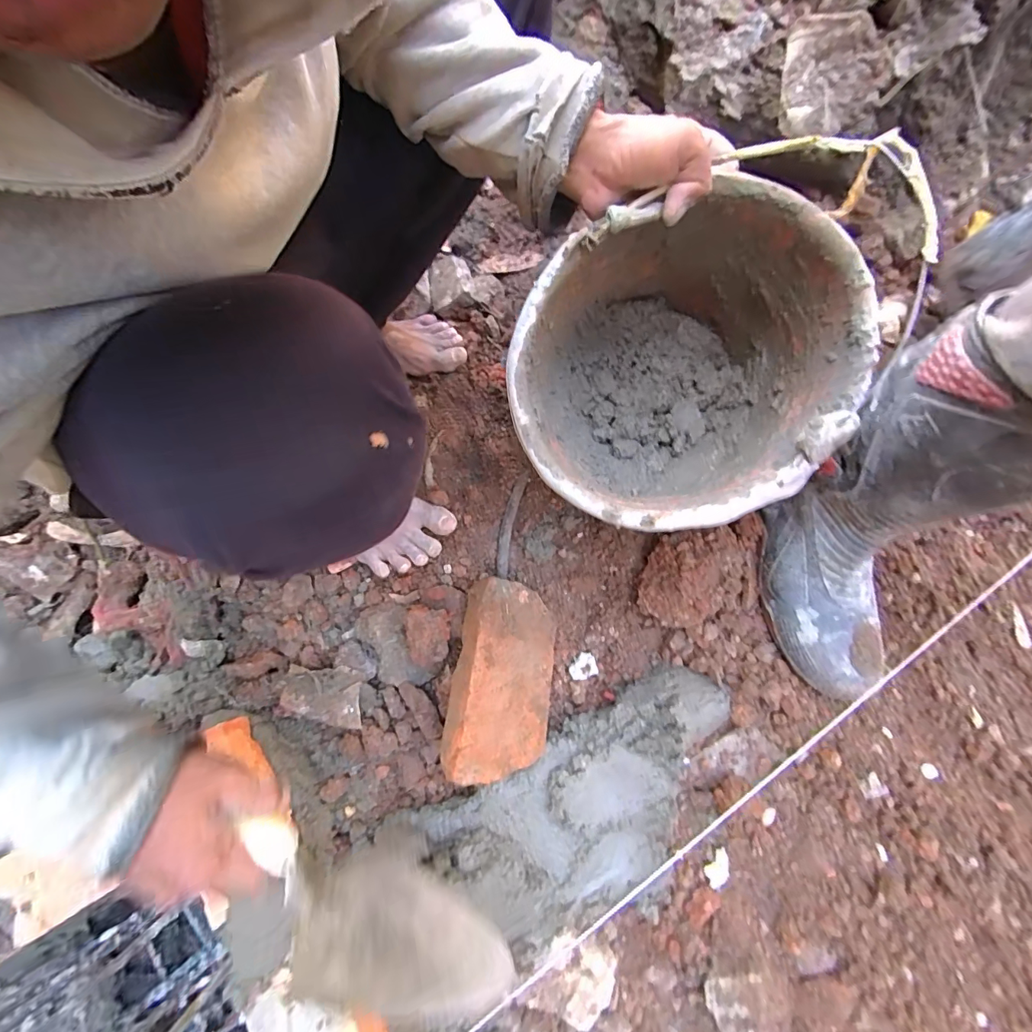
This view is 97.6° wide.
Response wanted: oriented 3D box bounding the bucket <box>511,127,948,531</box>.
[{"bbox_3d":[0.146,-0.131,0.439,0.291,0.219,0.256,-11,96,7],"label":"bucket"}]

